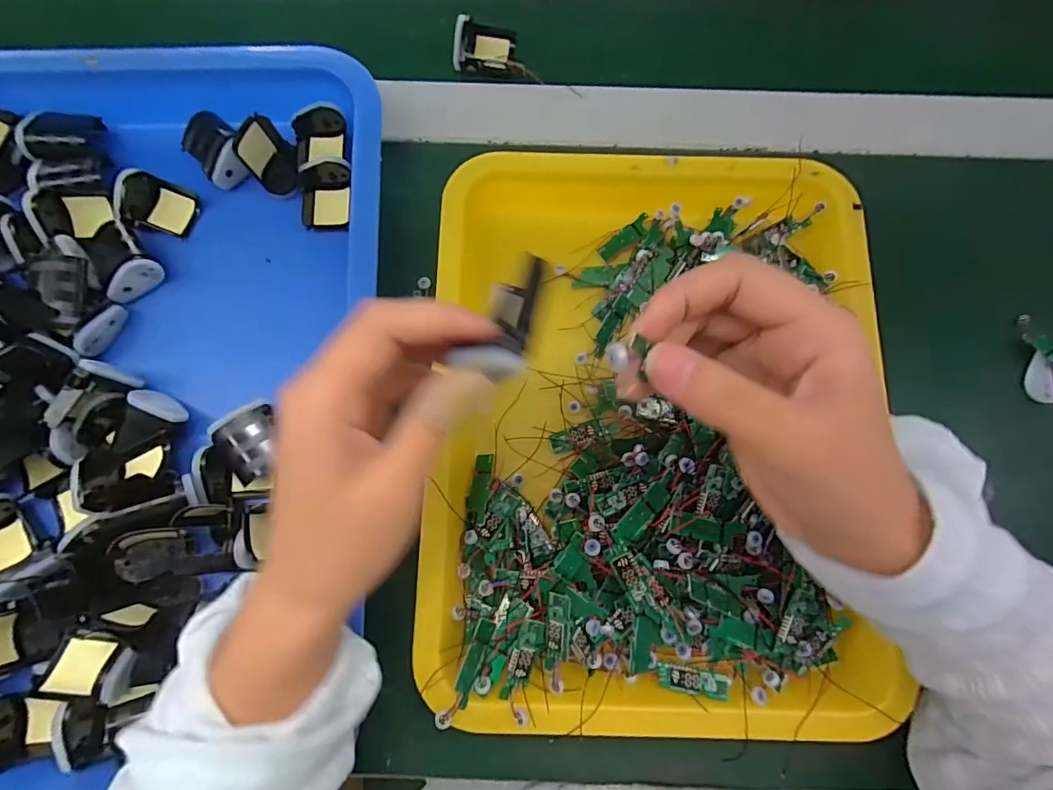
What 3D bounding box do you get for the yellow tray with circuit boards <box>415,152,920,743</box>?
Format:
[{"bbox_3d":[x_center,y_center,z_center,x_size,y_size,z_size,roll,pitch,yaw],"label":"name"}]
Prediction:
[{"bbox_3d":[0.074,0.011,0.283,0.252,0.041,0.325,1,78,-1],"label":"yellow tray with circuit boards"}]

